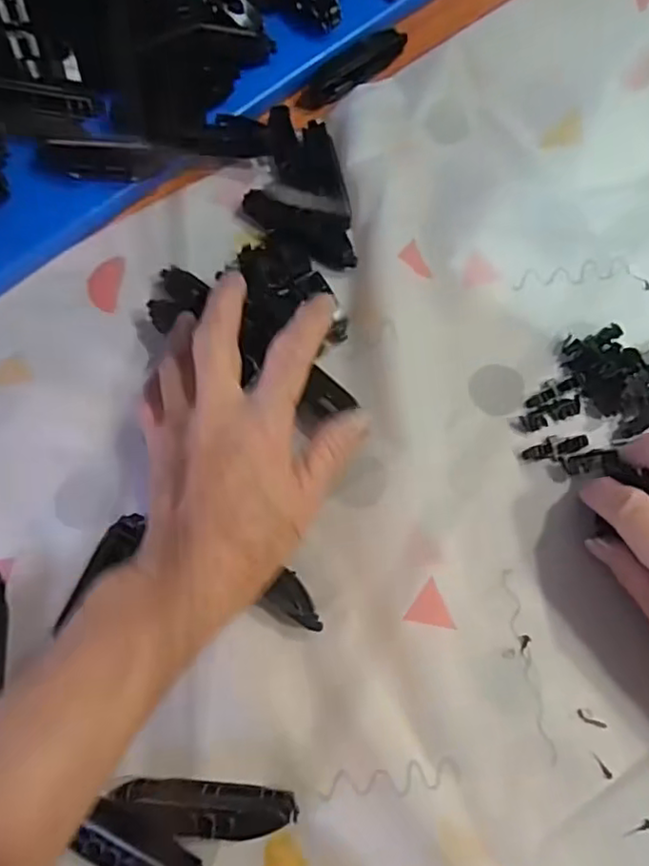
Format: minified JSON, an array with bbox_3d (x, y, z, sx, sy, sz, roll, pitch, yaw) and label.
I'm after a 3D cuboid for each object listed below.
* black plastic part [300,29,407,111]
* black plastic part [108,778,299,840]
[{"bbox_3d":[0.019,-0.249,0.423,0.086,0.019,0.018,-36,76,-9],"label":"black plastic part"},{"bbox_3d":[-0.053,0.174,0.289,0.079,0.014,0.021,3,73,2],"label":"black plastic part"}]

